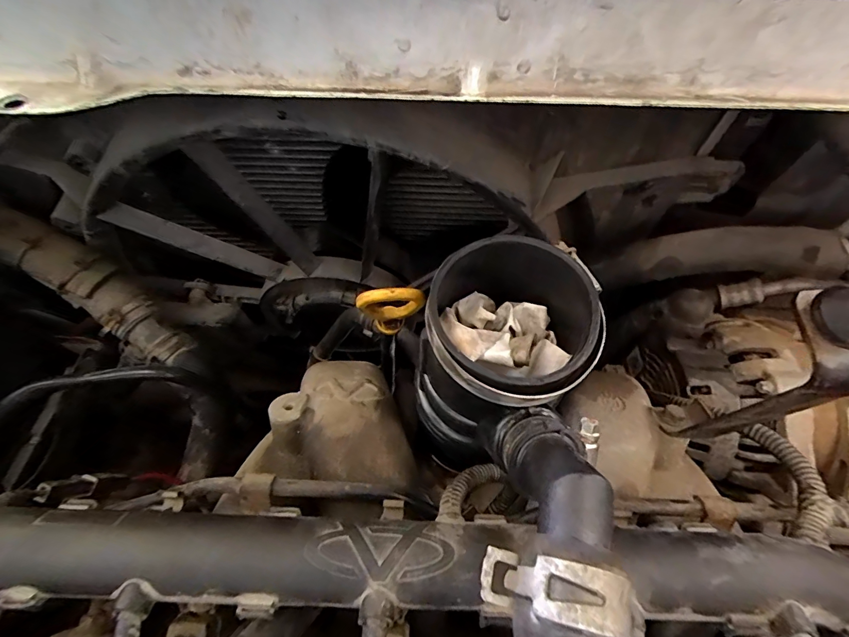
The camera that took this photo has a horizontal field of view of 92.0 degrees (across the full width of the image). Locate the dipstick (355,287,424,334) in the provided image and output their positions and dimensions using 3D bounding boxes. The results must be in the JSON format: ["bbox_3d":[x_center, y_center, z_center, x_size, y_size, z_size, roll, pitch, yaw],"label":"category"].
[{"bbox_3d":[-0.018,-0.005,0.232,0.035,0.047,0.008,-5,61,-2],"label":"dipstick"}]

